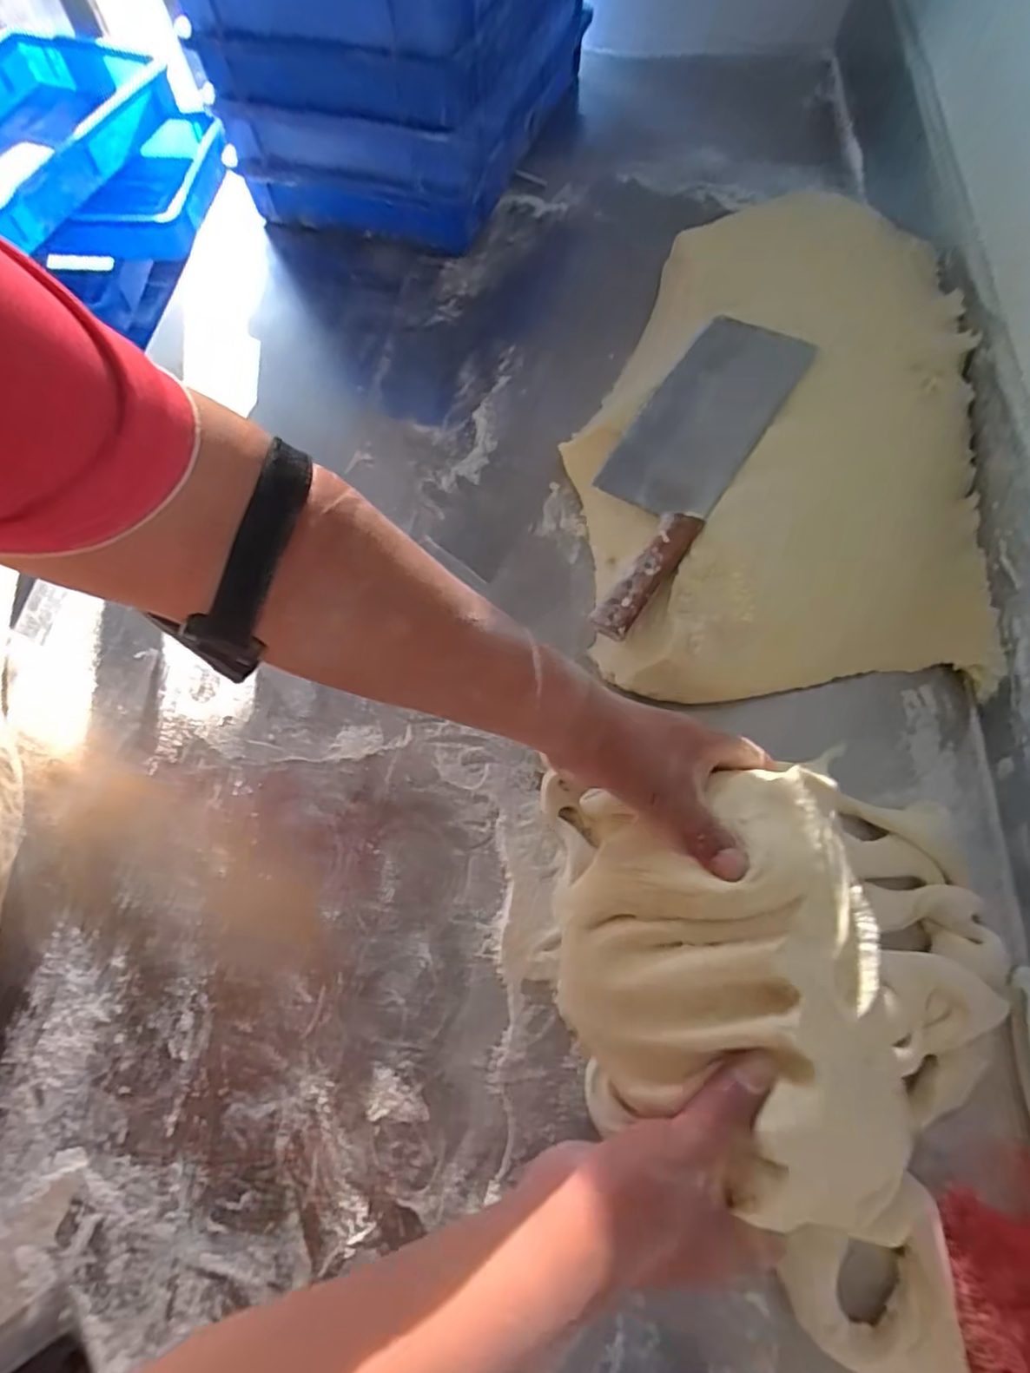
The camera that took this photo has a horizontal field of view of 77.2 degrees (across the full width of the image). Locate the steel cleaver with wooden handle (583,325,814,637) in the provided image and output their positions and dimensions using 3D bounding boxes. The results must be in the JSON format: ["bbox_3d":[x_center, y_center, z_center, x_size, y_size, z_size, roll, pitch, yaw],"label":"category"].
[{"bbox_3d":[0.136,-0.193,0.539,0.098,0.024,0.328,31,70,14],"label":"steel cleaver with wooden handle"}]

